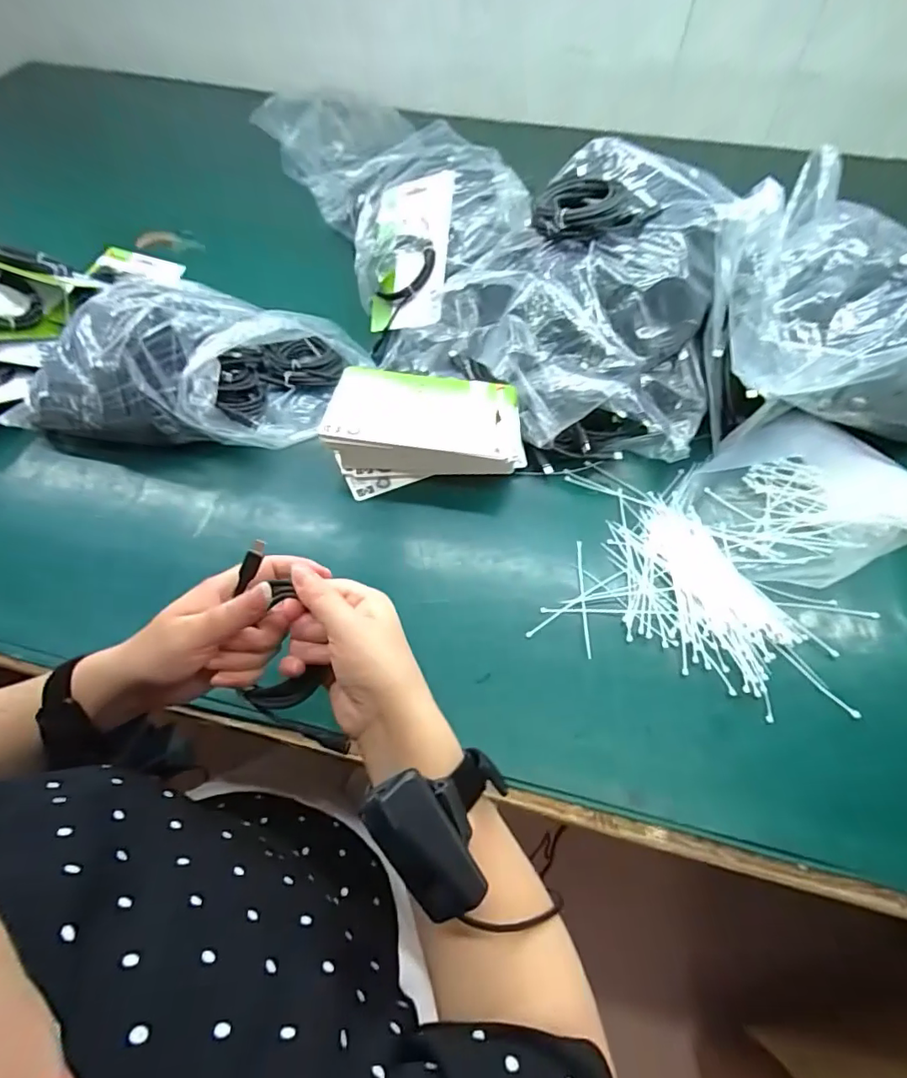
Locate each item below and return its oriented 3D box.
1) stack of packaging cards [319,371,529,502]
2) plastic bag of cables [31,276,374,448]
[{"bbox_3d":[-0.031,-0.119,0.538,0.202,0.058,0.142,-5,58,-4],"label":"stack of packaging cards"},{"bbox_3d":[-0.274,-0.176,0.542,0.321,0.102,0.160,1,57,0],"label":"plastic bag of cables"}]

